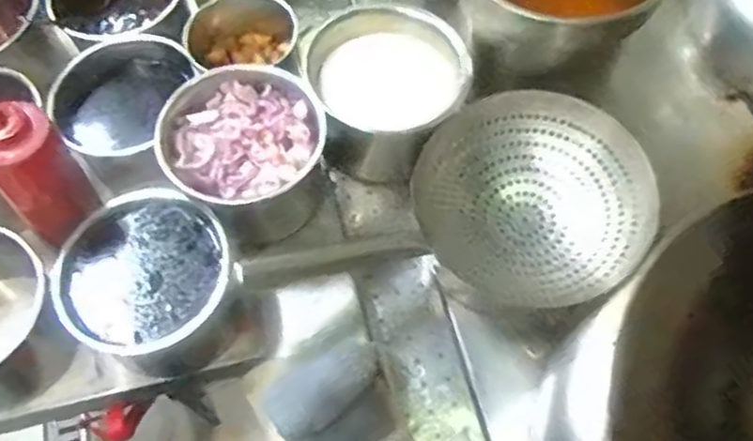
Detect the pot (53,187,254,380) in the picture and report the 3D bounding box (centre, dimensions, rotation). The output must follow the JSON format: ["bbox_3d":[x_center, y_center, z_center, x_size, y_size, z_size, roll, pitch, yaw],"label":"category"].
[{"bbox_3d":[-0.214,0.066,0.679,0.154,0.103,0.158,0,62,0],"label":"pot"}]

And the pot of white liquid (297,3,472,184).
[{"bbox_3d":[0.012,-0.147,0.816,0.159,0.118,0.167,0,62,0],"label":"pot of white liquid"}]

